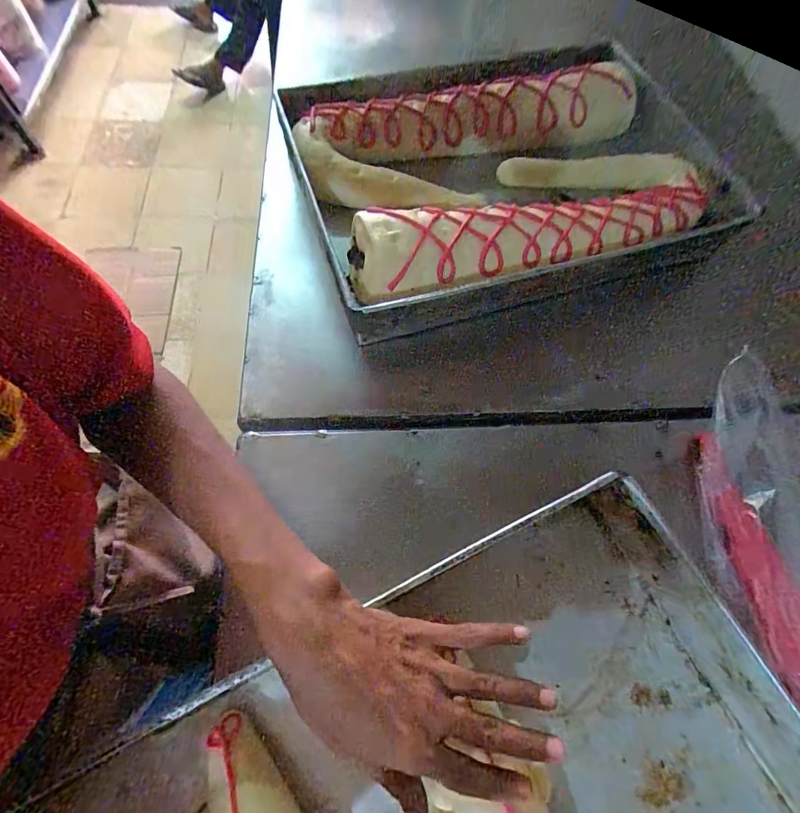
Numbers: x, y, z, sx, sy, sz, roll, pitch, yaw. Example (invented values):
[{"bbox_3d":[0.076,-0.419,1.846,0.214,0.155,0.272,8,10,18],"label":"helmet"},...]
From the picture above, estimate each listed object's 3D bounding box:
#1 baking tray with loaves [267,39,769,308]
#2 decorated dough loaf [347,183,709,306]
[{"bbox_3d":[0.138,-0.282,0.519,0.475,0.084,0.327,-15,67,-9],"label":"baking tray with loaves"},{"bbox_3d":[0.156,-0.209,0.491,0.439,0.073,0.116,-18,68,-11],"label":"decorated dough loaf"}]

